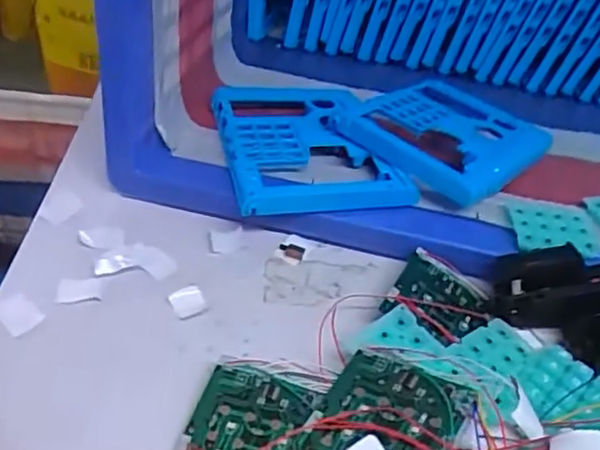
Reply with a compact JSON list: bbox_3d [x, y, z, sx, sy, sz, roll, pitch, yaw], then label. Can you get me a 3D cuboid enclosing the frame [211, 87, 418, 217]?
[{"bbox_3d":[0.002,-0.069,0.494,0.127,0.021,0.168,-5,40,-14],"label":"frame"}]

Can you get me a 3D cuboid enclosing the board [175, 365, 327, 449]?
[{"bbox_3d":[-0.020,0.106,0.309,0.080,0.012,0.072,7,46,18],"label":"board"}]

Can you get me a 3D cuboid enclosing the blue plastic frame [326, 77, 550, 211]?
[{"bbox_3d":[0.130,-0.083,0.522,0.125,0.031,0.170,33,46,26],"label":"blue plastic frame"}]

